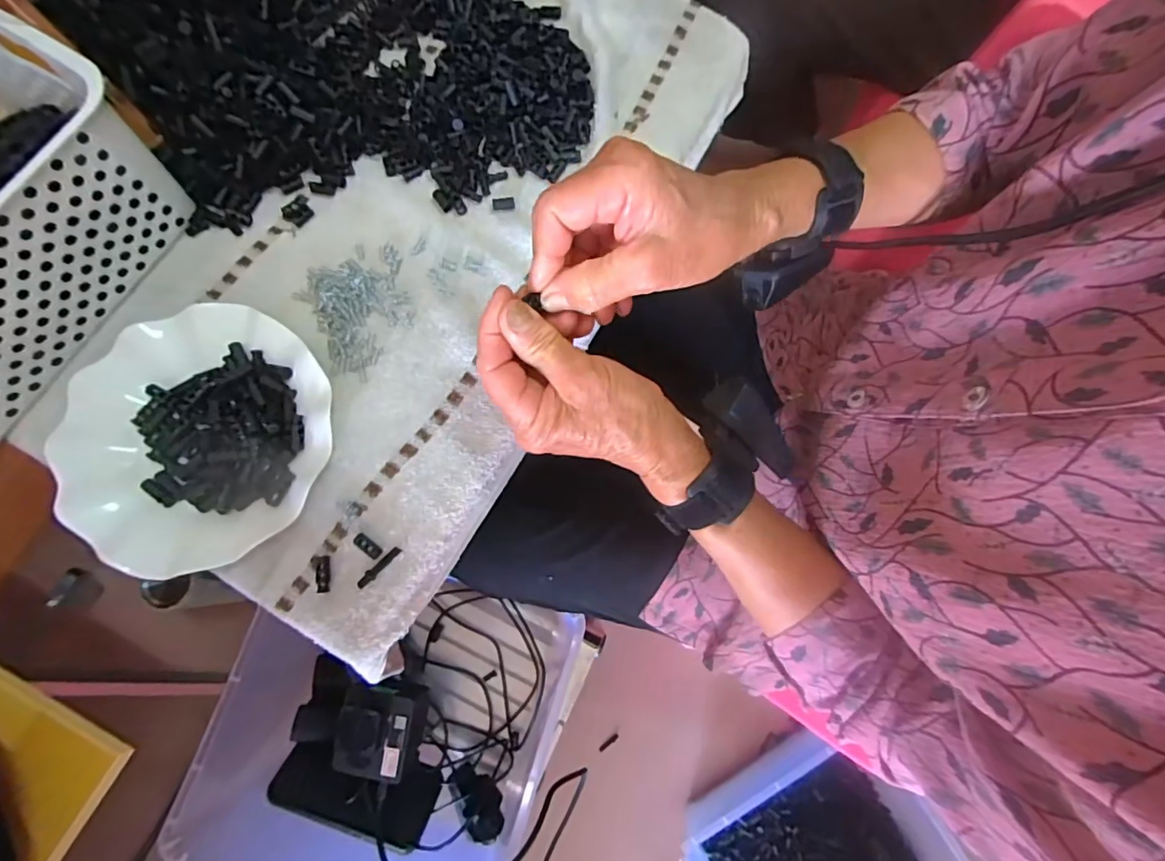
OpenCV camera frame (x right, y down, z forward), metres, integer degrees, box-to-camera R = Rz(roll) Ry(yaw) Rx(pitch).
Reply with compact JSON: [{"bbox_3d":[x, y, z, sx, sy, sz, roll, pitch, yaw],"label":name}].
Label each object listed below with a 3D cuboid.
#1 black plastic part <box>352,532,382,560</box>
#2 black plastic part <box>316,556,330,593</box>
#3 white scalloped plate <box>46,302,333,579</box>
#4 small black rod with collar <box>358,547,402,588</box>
[{"bbox_3d":[-0.150,0.080,0.365,0.021,0.005,0.010,36,78,7],"label":"black plastic part"},{"bbox_3d":[-0.178,0.099,0.360,0.009,0.004,0.024,-9,77,-3],"label":"black plastic part"},{"bbox_3d":[-0.270,0.003,0.370,0.180,0.026,0.181,-7,77,-3],"label":"white scalloped plate"},{"bbox_3d":[-0.141,0.094,0.362,0.007,0.004,0.036,43,79,9],"label":"small black rod with collar"}]

